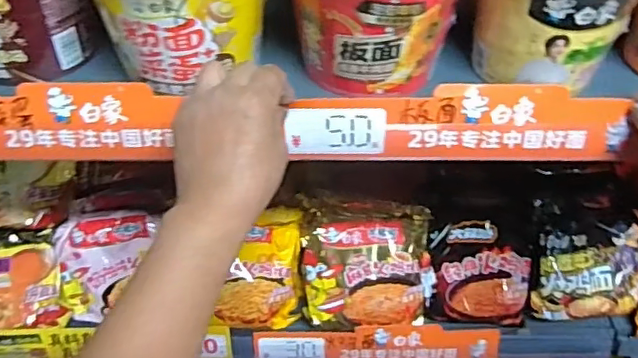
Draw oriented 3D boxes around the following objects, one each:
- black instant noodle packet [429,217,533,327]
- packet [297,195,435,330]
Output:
[{"bbox_3d":[0.196,0.108,0.710,0.123,0.131,0.042,3,4,7],"label":"black instant noodle packet"},{"bbox_3d":[0.058,0.099,0.691,0.151,0.153,0.046,-3,1,-1],"label":"packet"}]

